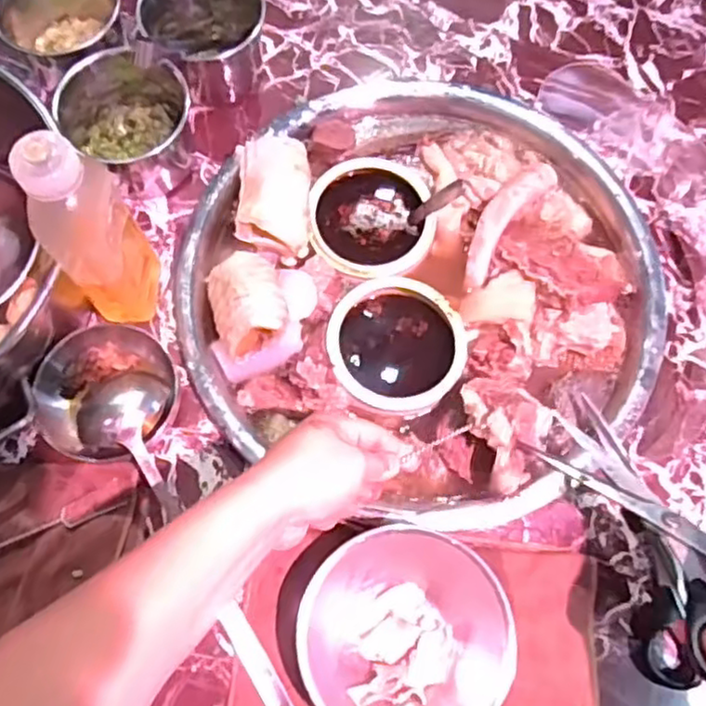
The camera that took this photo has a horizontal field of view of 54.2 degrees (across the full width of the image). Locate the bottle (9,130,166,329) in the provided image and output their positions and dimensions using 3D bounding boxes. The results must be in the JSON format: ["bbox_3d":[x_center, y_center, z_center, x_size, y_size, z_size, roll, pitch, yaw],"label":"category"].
[{"bbox_3d":[-0.196,-0.087,0.532,0.066,0.215,0.052,-32,74,-11],"label":"bottle"}]

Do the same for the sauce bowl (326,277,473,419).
[{"bbox_3d":[0.040,-0.003,0.634,0.120,0.051,0.116,0,71,-1],"label":"sauce bowl"}]

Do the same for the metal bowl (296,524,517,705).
[{"bbox_3d":[0.039,0.213,0.519,0.154,0.048,0.147,0,71,-1],"label":"metal bowl"}]

